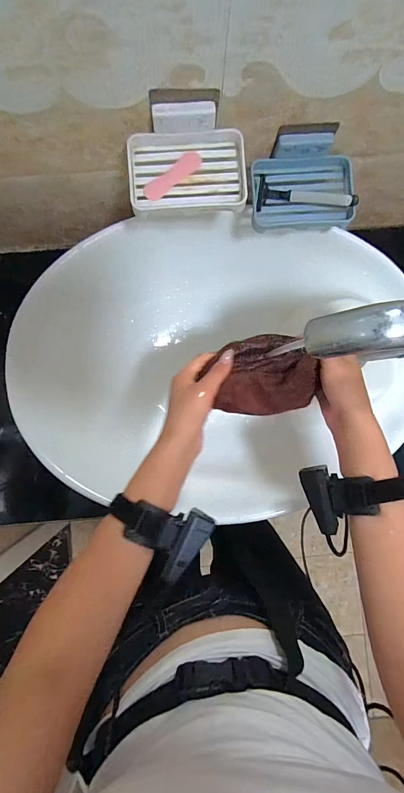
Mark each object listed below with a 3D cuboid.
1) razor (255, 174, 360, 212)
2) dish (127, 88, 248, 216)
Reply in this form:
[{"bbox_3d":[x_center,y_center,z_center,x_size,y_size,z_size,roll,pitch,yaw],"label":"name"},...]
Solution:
[{"bbox_3d":[0.128,-0.246,0.428,0.118,0.018,0.034,1,87,-2],"label":"razor"},{"bbox_3d":[-0.015,-0.247,0.366,0.123,0.056,0.095,-4,88,-2],"label":"dish"}]

